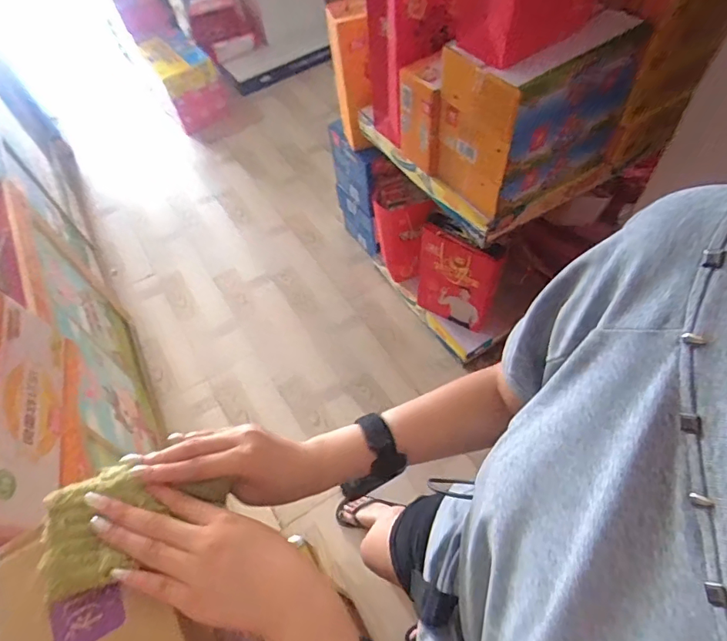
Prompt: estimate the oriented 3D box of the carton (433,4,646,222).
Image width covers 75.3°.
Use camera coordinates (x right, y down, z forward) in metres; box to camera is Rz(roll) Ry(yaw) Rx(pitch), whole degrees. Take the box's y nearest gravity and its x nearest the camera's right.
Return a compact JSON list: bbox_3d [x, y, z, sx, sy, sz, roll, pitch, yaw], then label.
[{"bbox_3d":[0.355,-0.422,0.980,0.338,0.315,0.195,-28,59,-13],"label":"carton"}]

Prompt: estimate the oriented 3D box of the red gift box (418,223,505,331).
[{"bbox_3d":[0.290,-0.122,1.469,0.282,0.349,0.072,28,63,20],"label":"red gift box"}]

